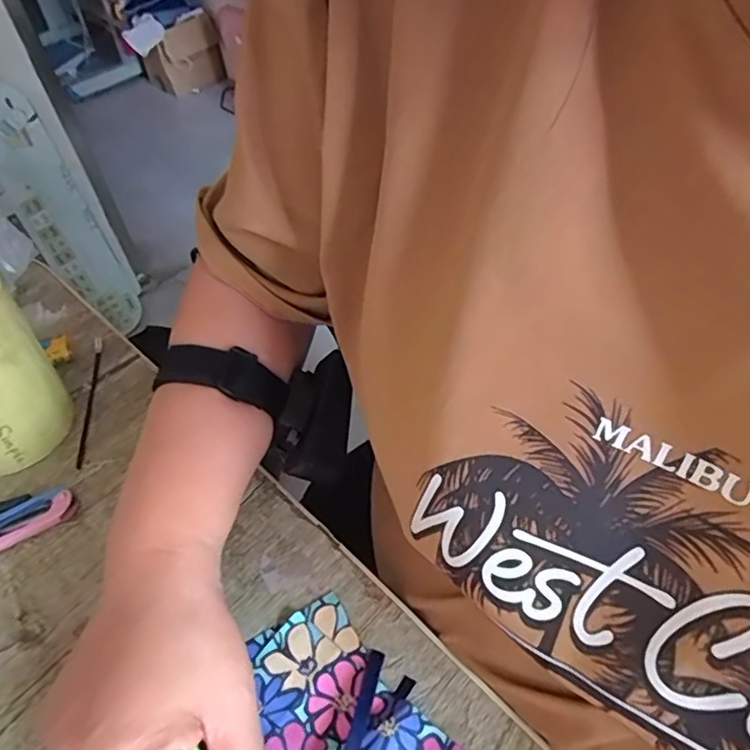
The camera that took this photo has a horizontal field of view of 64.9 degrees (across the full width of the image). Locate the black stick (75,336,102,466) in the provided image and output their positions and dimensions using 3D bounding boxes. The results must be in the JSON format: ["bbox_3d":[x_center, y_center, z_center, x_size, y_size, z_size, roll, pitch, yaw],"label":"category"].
[{"bbox_3d":[-0.192,0.015,0.397,0.006,0.004,0.115,-11,48,-6],"label":"black stick"}]

